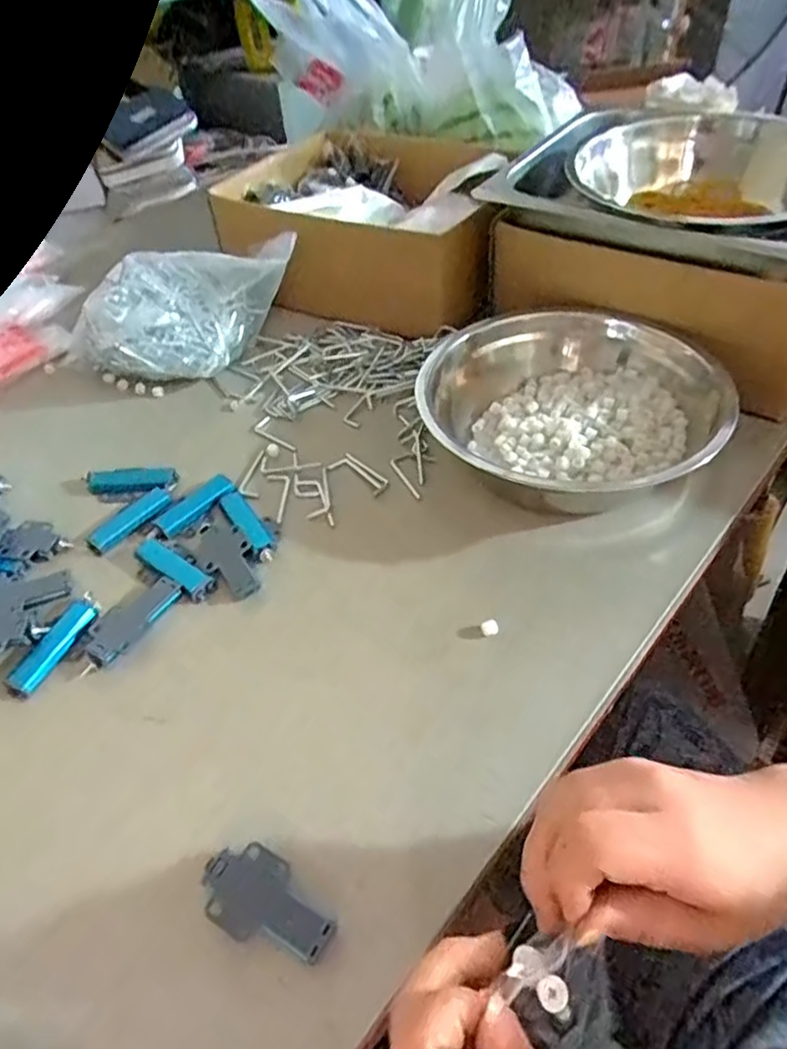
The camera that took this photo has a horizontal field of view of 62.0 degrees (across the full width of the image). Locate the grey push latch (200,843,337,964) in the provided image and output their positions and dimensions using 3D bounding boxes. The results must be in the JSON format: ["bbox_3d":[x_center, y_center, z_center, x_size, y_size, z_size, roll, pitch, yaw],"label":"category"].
[{"bbox_3d":[-0.067,0.204,0.350,0.075,0.016,0.041,22,52,24],"label":"grey push latch"}]

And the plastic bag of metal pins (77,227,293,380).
[{"bbox_3d":[-0.232,-0.223,0.708,0.250,0.108,0.109,-5,46,1],"label":"plastic bag of metal pins"}]

